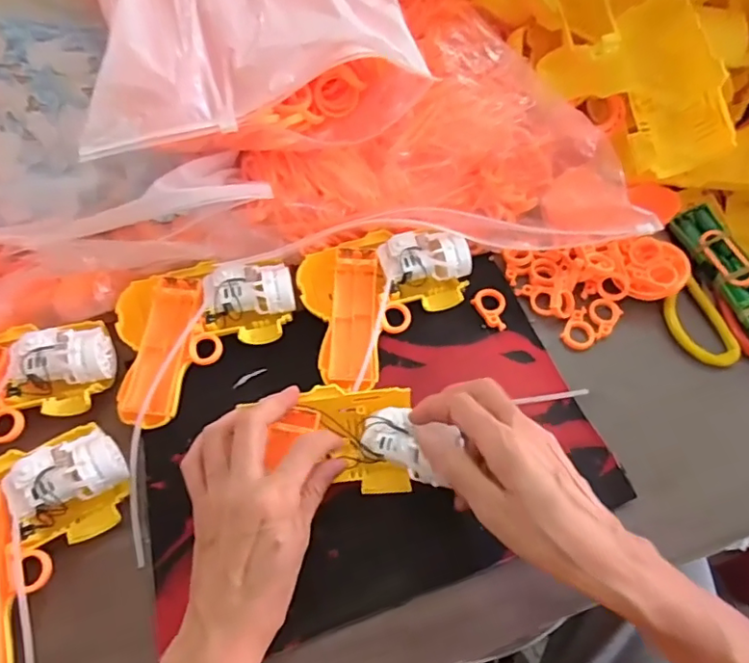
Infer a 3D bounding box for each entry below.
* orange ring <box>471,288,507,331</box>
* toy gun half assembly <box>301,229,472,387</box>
[{"bbox_3d":[0.097,-0.019,0.441,0.024,0.005,0.038,-28,65,-15],"label":"orange ring"},{"bbox_3d":[0.013,-0.023,0.426,0.128,0.045,0.119,-14,62,-8],"label":"toy gun half assembly"}]

